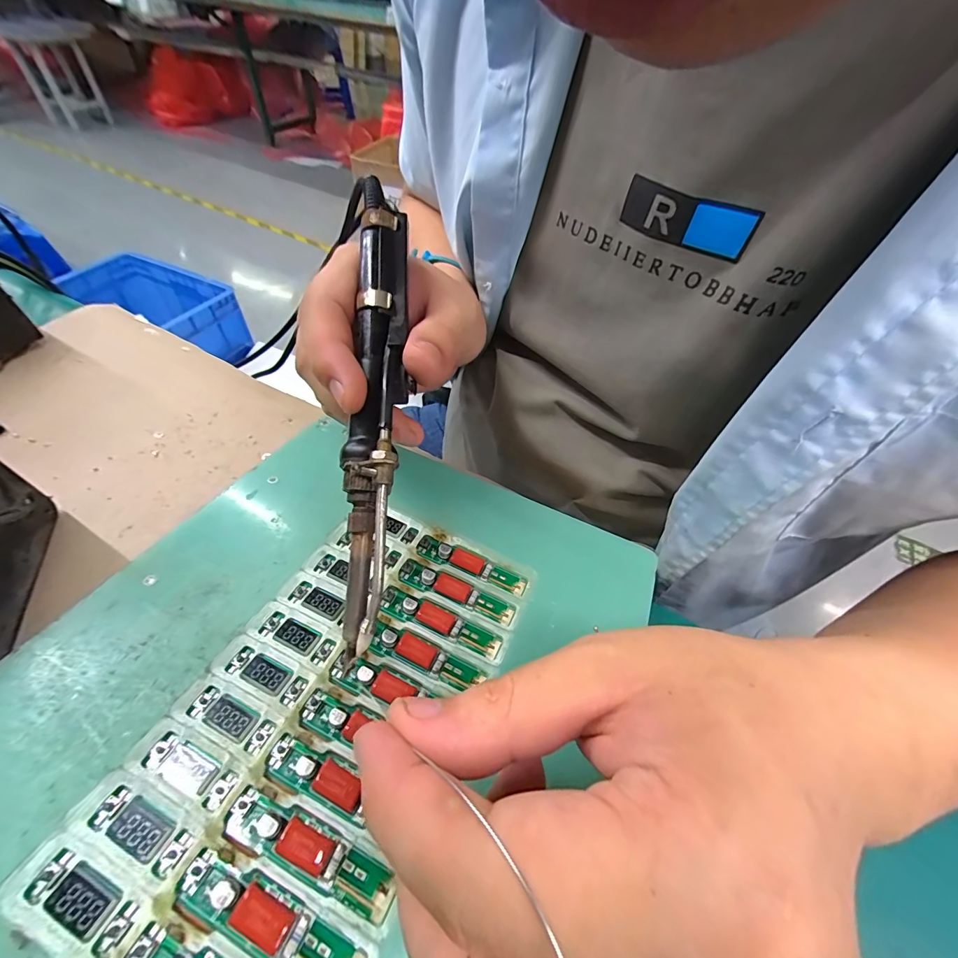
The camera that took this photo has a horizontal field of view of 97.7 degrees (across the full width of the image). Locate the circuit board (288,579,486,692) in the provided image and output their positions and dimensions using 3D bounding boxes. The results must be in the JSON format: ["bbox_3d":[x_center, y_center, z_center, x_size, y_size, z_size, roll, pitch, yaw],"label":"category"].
[{"bbox_3d":[-0.043,0.066,0.179,0.087,0.007,0.014,22,53,13],"label":"circuit board"}]

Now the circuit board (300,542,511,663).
[{"bbox_3d":[-0.035,0.055,0.189,0.098,0.009,0.017,21,53,12],"label":"circuit board"}]

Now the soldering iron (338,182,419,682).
[{"bbox_3d":[-0.043,-0.029,0.171,0.022,0.017,0.196,2,82,-3],"label":"soldering iron"}]

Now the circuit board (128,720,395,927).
[{"bbox_3d":[-0.069,0.107,0.133,0.094,0.008,0.016,20,53,12],"label":"circuit board"}]

